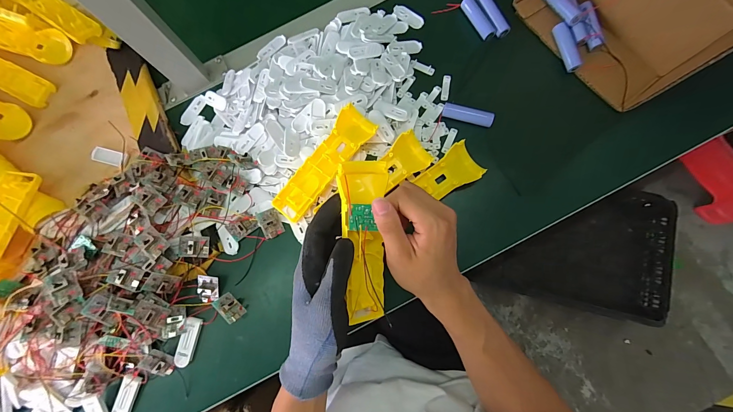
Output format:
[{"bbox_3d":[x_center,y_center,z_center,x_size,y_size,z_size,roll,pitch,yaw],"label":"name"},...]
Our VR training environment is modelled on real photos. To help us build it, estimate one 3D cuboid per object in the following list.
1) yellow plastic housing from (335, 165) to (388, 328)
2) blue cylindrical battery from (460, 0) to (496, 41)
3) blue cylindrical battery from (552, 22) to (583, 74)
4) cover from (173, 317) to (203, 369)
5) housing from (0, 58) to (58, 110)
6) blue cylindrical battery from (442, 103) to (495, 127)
[{"bbox_3d":[0.001,0.041,0.300,0.044,0.033,0.162,-3,103,1],"label":"yellow plastic housing"},{"bbox_3d":[0.157,-0.265,0.439,0.019,0.015,0.066,-32,78,-2],"label":"blue cylindrical battery"},{"bbox_3d":[0.271,-0.214,0.419,0.018,0.013,0.070,-13,78,2],"label":"blue cylindrical battery"},{"bbox_3d":[-0.227,0.173,0.394,0.020,0.008,0.060,11,80,7],"label":"cover"},{"bbox_3d":[-0.540,-0.194,0.465,0.158,0.022,0.045,26,82,9],"label":"housing"},{"bbox_3d":[0.135,-0.121,0.415,0.065,0.018,0.018,16,80,7],"label":"blue cylindrical battery"}]

